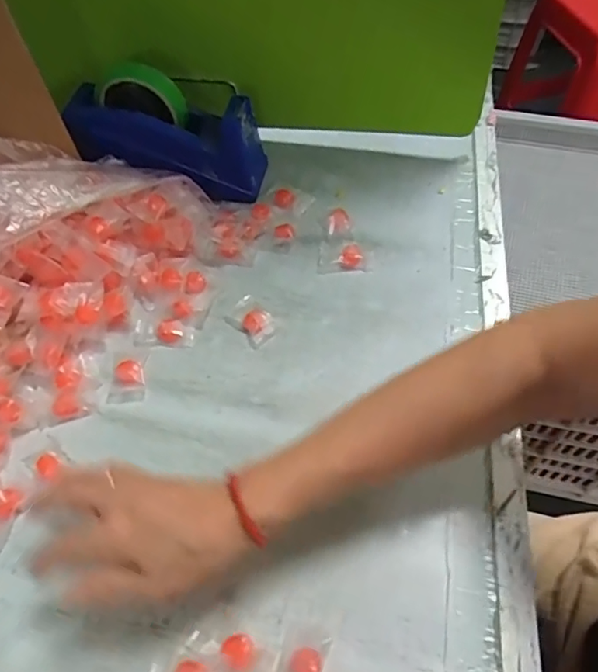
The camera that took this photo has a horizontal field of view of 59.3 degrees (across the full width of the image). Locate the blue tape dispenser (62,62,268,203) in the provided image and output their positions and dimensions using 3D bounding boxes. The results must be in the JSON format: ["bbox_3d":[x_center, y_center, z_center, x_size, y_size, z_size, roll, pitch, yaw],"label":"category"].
[{"bbox_3d":[-0.137,-0.222,0.558,0.214,0.104,0.074,16,57,-7],"label":"blue tape dispenser"}]

